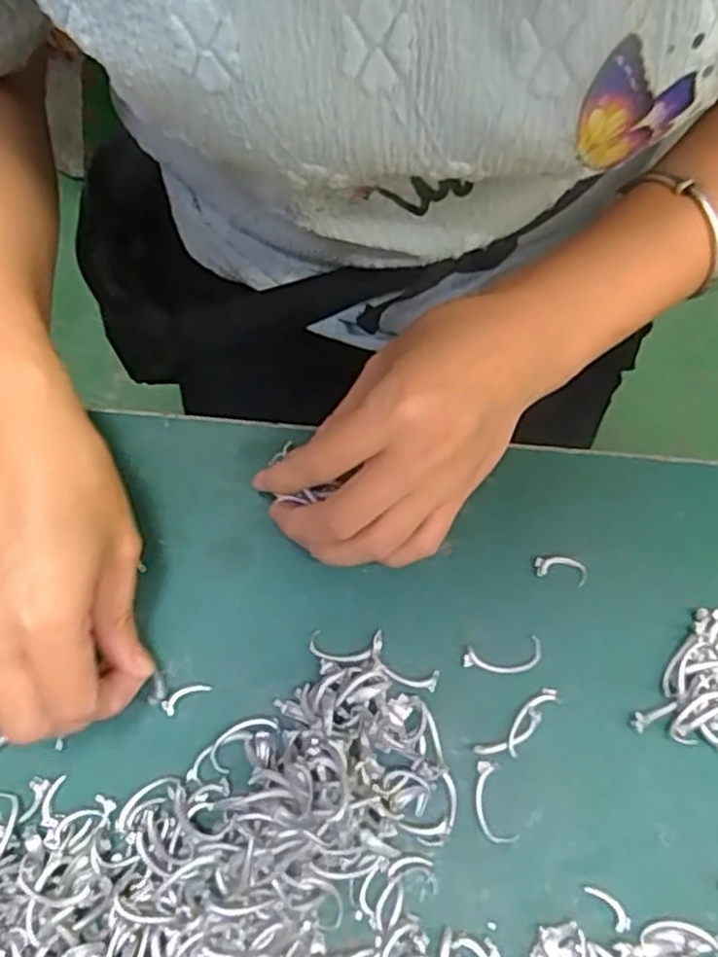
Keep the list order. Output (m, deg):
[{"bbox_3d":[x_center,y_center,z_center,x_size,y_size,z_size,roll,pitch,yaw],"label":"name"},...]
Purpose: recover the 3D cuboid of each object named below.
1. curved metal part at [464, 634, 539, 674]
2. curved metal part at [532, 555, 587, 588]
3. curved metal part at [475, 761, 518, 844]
[{"bbox_3d":[0.060,0.075,0.301,0.033,0.004,0.014,-9,77,-2],"label":"curved metal part"},{"bbox_3d":[0.086,0.038,0.308,0.022,0.007,0.011,10,77,2],"label":"curved metal part"},{"bbox_3d":[0.053,0.129,0.289,0.013,0.004,0.032,-14,77,-3],"label":"curved metal part"}]

